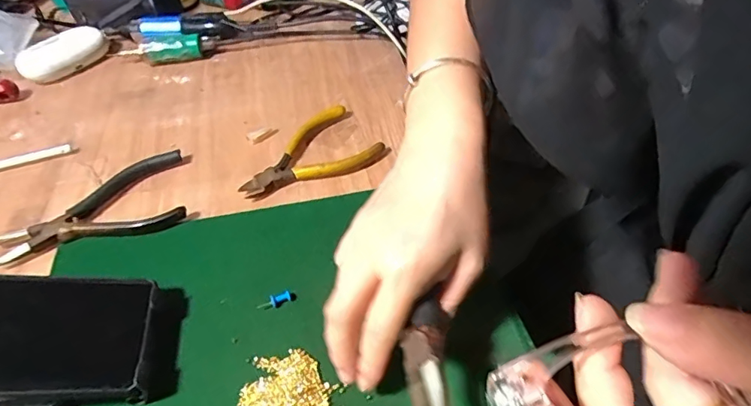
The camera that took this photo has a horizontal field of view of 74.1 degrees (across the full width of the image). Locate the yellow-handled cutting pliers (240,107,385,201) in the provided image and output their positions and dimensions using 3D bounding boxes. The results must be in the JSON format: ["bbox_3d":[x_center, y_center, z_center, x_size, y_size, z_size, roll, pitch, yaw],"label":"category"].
[{"bbox_3d":[-0.058,-0.038,0.419,0.118,0.014,0.071,-32,52,-23],"label":"yellow-handled cutting pliers"}]

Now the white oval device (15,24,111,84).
[{"bbox_3d":[-0.338,-0.160,0.541,0.089,0.033,0.038,-37,54,-26],"label":"white oval device"}]

